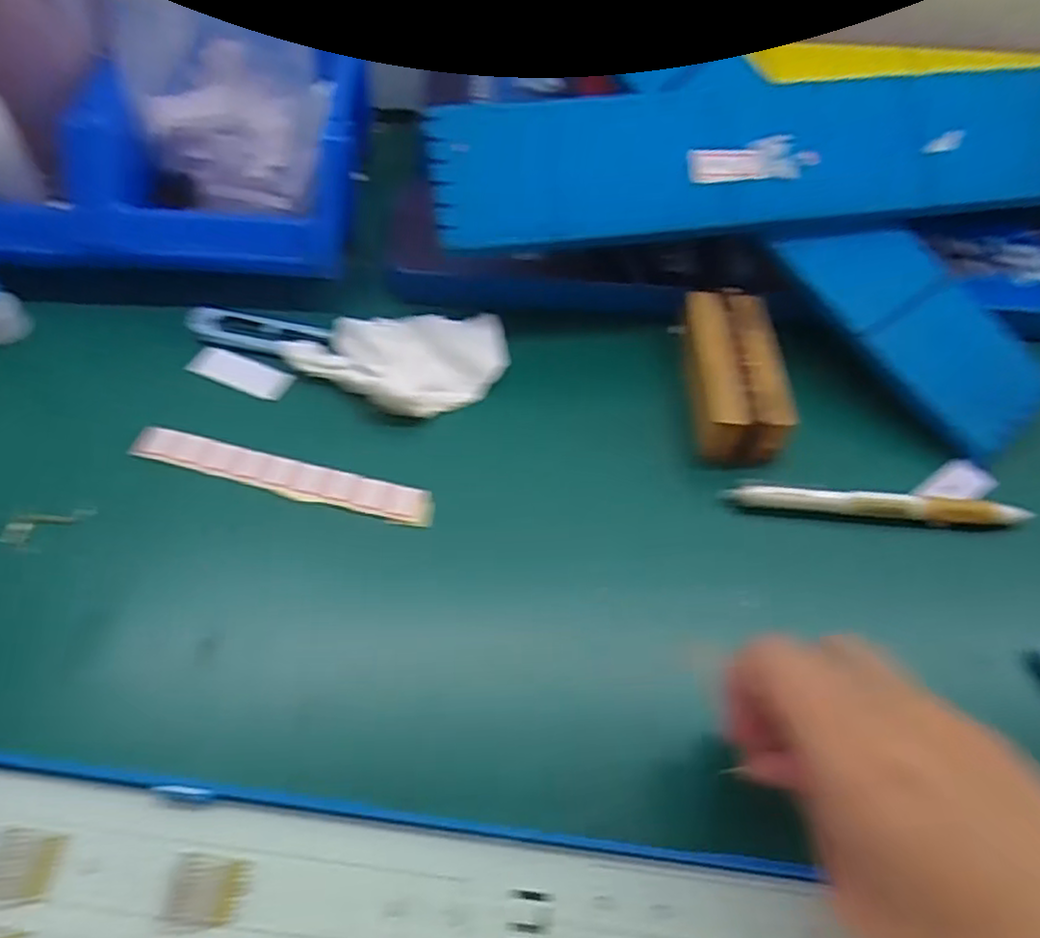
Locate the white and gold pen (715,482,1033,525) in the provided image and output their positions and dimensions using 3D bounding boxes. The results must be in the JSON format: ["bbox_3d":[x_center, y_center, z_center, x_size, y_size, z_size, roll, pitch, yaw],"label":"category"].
[{"bbox_3d":[0.171,0.017,0.344,0.142,0.011,0.010,5,57,-2],"label":"white and gold pen"}]

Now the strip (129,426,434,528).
[{"bbox_3d":[-0.109,0.003,0.337,0.140,0.005,0.020,14,55,4],"label":"strip"}]

